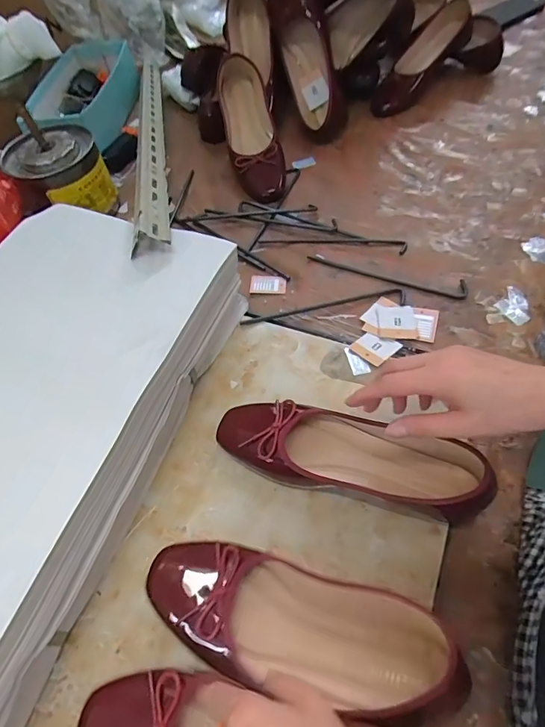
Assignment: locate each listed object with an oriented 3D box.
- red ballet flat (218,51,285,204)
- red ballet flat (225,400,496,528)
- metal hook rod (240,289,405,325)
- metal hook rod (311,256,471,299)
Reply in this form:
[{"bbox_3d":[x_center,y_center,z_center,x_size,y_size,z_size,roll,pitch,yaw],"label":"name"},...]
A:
[{"bbox_3d":[-0.035,-0.382,0.728,0.083,0.100,0.228,-13,79,-4],"label":"red ballet flat"},{"bbox_3d":[0.071,0.081,0.416,0.248,0.066,0.082,11,59,11],"label":"red ballet flat"},{"bbox_3d":[0.065,-0.073,0.565,0.214,0.009,0.025,-7,57,0],"label":"metal hook rod"},{"bbox_3d":[0.149,-0.119,0.583,0.214,0.007,0.030,15,60,14],"label":"metal hook rod"}]

